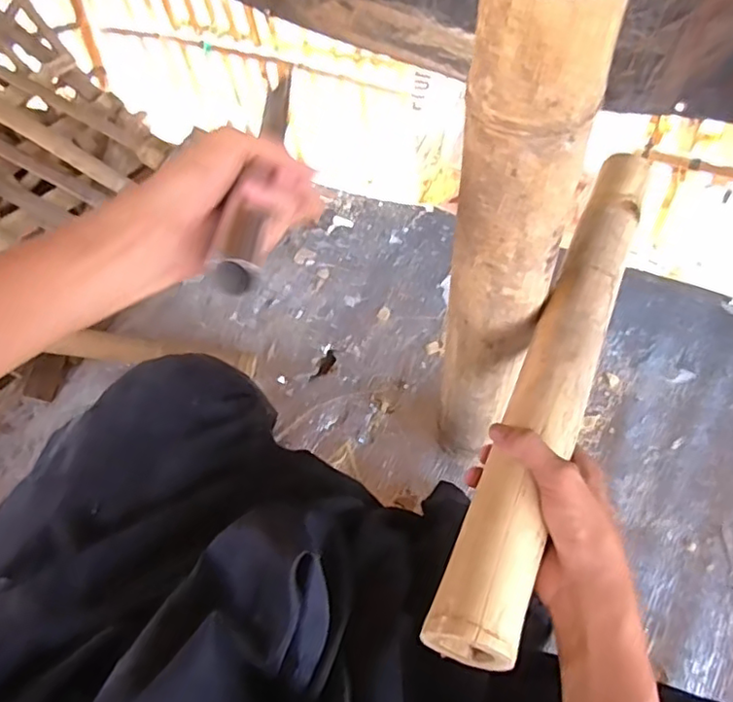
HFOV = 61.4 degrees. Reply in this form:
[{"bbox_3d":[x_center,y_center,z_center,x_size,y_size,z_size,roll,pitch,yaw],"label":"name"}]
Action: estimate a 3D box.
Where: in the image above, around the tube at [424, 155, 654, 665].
[{"bbox_3d":[0.167,0.002,0.518,0.056,0.044,0.502,18,57,18],"label":"tube"}]

